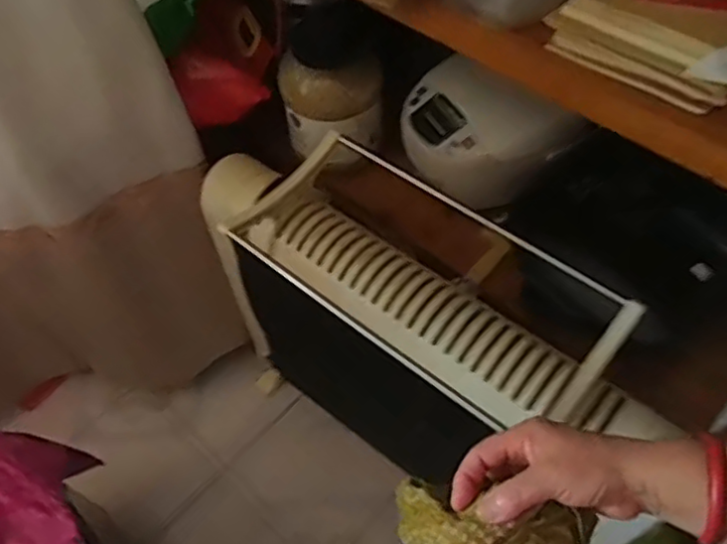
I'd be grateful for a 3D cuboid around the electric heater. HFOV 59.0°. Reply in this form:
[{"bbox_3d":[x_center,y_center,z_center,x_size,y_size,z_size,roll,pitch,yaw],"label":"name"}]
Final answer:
[{"bbox_3d":[0.064,0.152,1.059,0.669,0.651,0.222,33,64,22],"label":"electric heater"}]

